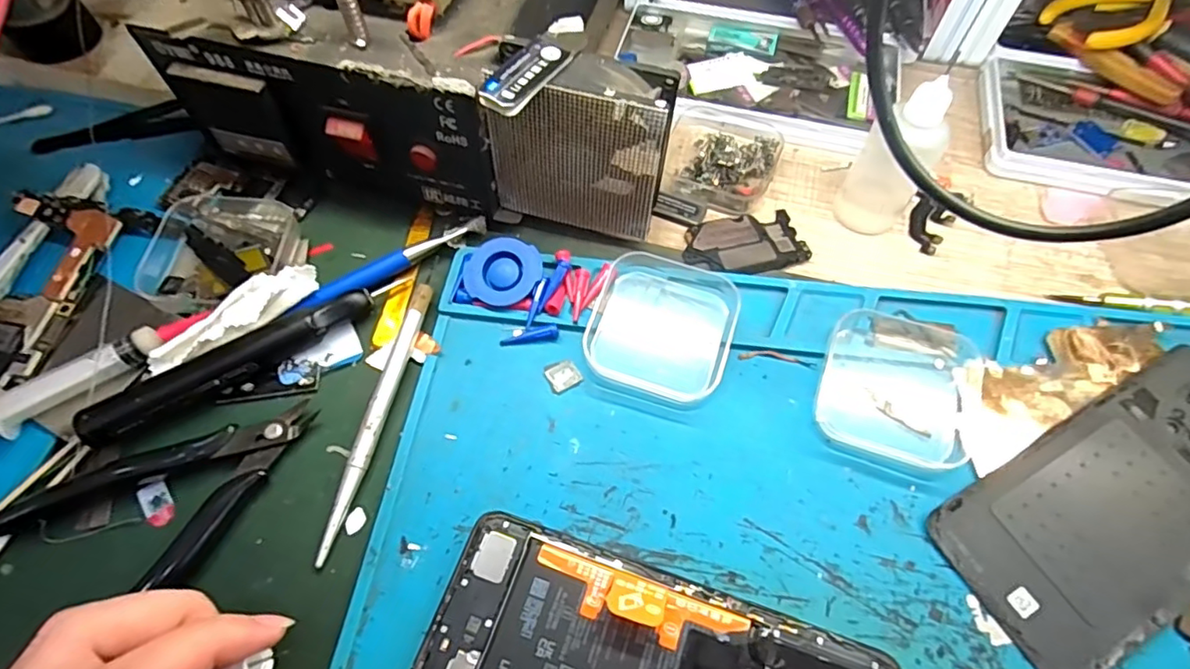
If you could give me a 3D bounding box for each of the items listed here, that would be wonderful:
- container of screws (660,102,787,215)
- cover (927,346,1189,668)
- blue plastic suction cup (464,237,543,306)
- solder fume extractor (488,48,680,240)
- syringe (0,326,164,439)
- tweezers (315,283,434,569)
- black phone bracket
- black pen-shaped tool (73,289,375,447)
[{"bbox_3d":[0.072,-0.104,0.329,0.062,0.019,0.064,21,62,11],"label":"container of screws"},{"bbox_3d":[0.221,0.065,0.236,0.166,0.009,0.071,-26,64,-14],"label":"cover"},{"bbox_3d":[-0.045,-0.030,0.285,0.036,0.008,0.034,19,80,10],"label":"blue plastic suction cup"},{"bbox_3d":[-0.007,-0.087,0.277,0.080,0.084,0.027,13,61,7],"label":"solder fume extractor"},{"bbox_3d":[-0.231,0.023,0.251,0.087,0.014,0.018,-29,64,-16],"label":"syringe"},{"bbox_3d":[-0.095,0.033,0.254,0.008,0.011,0.125,10,61,5],"label":"tweezers"},{"bbox_3d":[0.079,-0.048,0.308,0.063,0.006,0.038,-16,61,-9],"label":"black phone bracket"},{"bbox_3d":[-0.160,0.010,0.261,0.122,0.016,0.018,-31,65,-17],"label":"black pen-shaped tool"}]

